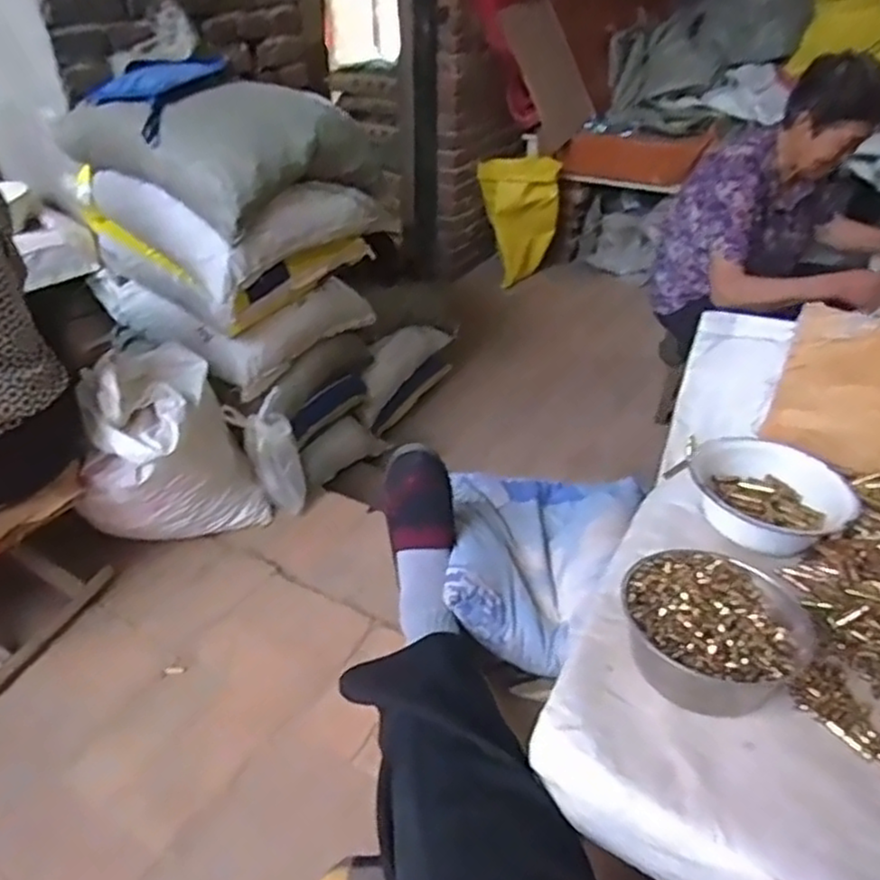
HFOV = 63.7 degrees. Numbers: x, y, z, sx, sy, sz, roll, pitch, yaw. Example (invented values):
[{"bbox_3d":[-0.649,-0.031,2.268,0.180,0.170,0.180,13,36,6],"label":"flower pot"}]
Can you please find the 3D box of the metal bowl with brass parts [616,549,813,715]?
[{"bbox_3d":[0.244,0.174,0.652,0.159,0.058,0.153,1,35,-1],"label":"metal bowl with brass parts"}]

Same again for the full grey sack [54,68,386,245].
[{"bbox_3d":[-0.416,-0.590,1.387,0.449,0.192,0.427,24,41,29],"label":"full grey sack"}]

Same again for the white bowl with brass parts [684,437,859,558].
[{"bbox_3d":[0.385,0.068,0.841,0.184,0.057,0.159,20,39,25],"label":"white bowl with brass parts"}]

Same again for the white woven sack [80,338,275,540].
[{"bbox_3d":[-0.510,0.040,1.328,0.214,0.359,0.295,16,38,21],"label":"white woven sack"}]

